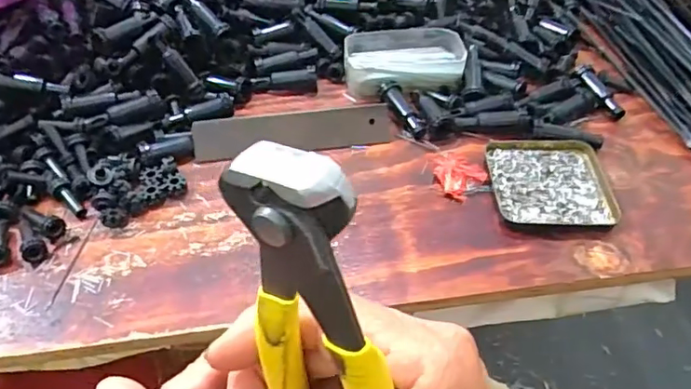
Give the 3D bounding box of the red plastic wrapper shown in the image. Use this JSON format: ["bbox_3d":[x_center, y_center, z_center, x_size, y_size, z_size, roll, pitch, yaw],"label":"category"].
[{"bbox_3d":[0.093,-0.019,0.482,0.041,0.013,0.052,-30,55,-25],"label":"red plastic wrapper"}]

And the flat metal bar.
[{"bbox_3d":[-0.046,-0.057,0.503,0.178,0.007,0.036,-7,91,-6],"label":"flat metal bar"}]

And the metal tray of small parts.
[{"bbox_3d":[0.173,-0.012,0.472,0.096,0.014,0.097,0,48,-2],"label":"metal tray of small parts"}]

